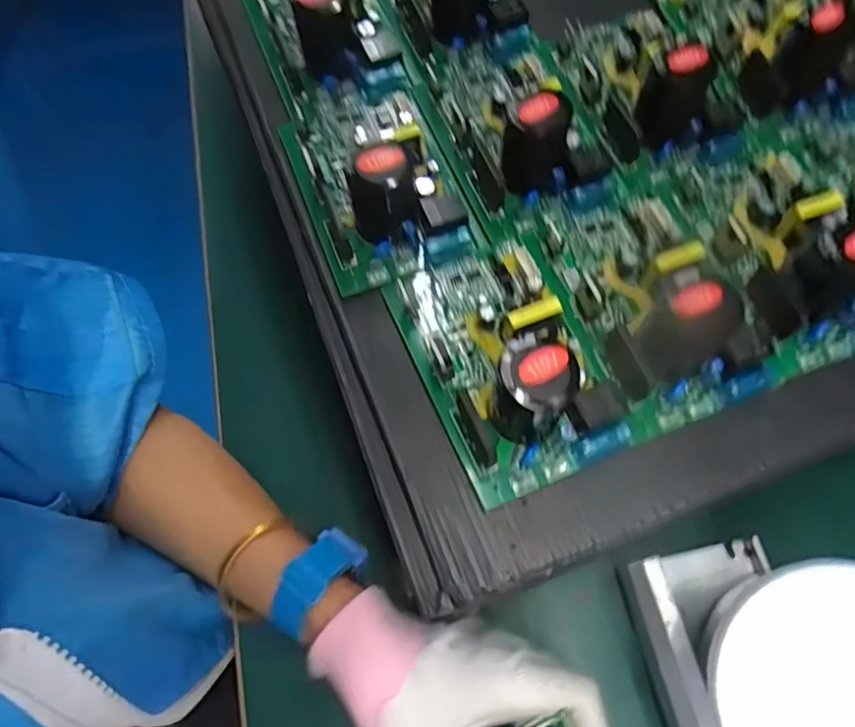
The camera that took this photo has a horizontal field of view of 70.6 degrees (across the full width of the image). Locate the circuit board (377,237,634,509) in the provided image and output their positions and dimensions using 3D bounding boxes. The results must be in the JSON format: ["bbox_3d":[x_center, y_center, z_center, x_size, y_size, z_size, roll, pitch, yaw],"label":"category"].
[{"bbox_3d":[0.031,-0.010,0.245,0.068,0.049,0.114,-22,68,-9],"label":"circuit board"}]

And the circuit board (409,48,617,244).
[{"bbox_3d":[0.044,-0.122,0.292,0.070,0.047,0.109,-19,67,-8],"label":"circuit board"}]

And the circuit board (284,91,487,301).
[{"bbox_3d":[-0.026,-0.101,0.285,0.075,0.048,0.122,-19,67,-8],"label":"circuit board"}]

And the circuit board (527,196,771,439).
[{"bbox_3d":[0.098,-0.034,0.253,0.075,0.048,0.111,-15,67,-6],"label":"circuit board"}]

